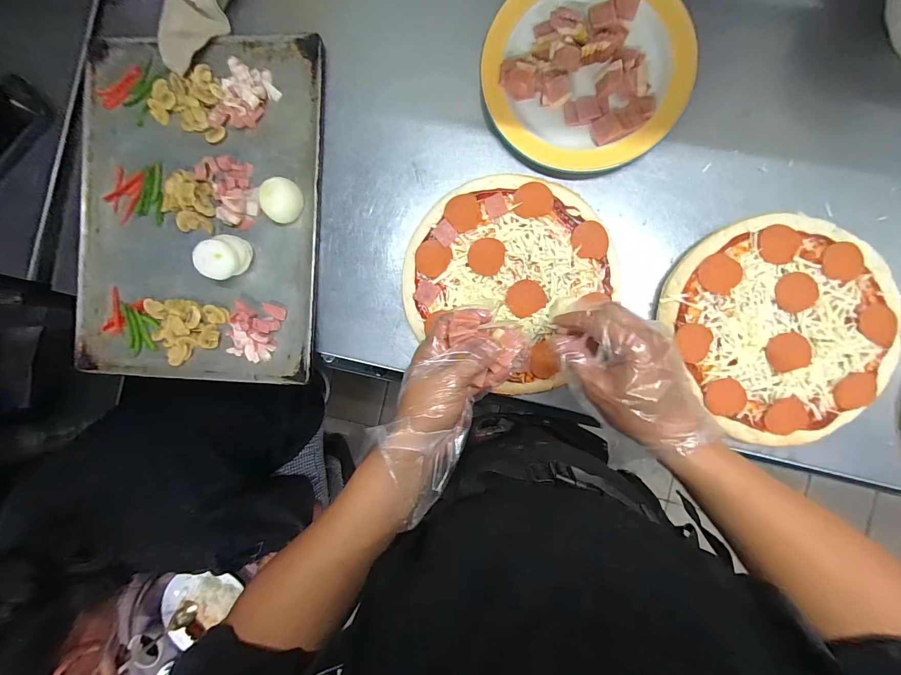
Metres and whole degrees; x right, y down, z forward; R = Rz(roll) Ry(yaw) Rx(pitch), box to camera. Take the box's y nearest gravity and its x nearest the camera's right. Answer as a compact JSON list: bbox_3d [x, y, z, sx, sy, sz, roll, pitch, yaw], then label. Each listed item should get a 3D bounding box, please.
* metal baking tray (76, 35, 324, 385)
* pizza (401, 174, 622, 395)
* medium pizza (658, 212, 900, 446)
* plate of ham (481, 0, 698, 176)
[{"bbox_3d":[-0.338,-0.169,0.488,0.335,0.028,0.432,3,89,5],"label":"metal baking tray"},{"bbox_3d":[0.067,-0.079,0.465,0.243,0.018,0.231,0,89,5],"label":"pizza"},{"bbox_3d":[0.380,-0.011,0.433,0.228,0.026,0.254,-28,87,4],"label":"medium pizza"},{"bbox_3d":[0.161,-0.313,0.447,0.223,0.044,0.222,0,89,5],"label":"plate of ham"}]

